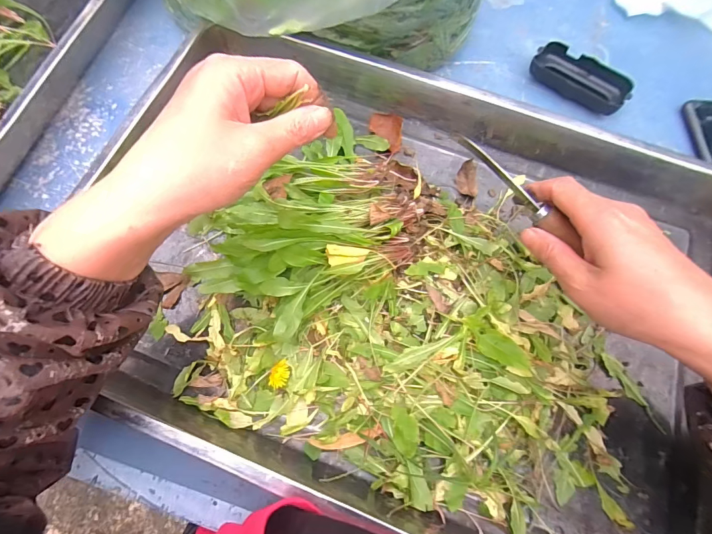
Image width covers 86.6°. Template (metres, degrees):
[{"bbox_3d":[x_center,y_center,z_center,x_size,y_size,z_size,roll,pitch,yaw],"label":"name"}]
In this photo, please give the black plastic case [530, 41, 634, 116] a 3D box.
[{"bbox_3d":[0.255,-0.214,0.435,0.108,0.023,0.057,42,73,14],"label":"black plastic case"}]

